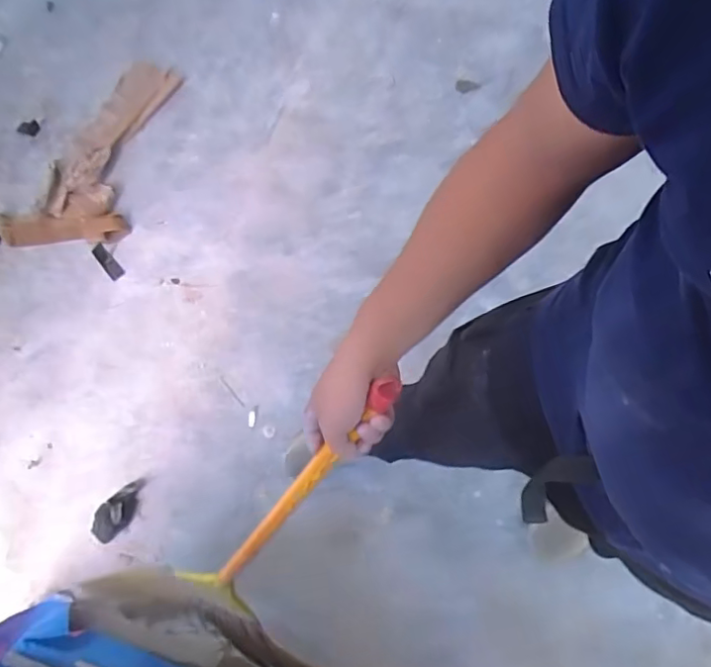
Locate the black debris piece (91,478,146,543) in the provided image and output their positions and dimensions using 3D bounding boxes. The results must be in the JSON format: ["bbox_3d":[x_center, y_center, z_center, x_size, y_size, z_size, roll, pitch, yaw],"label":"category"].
[{"bbox_3d":[-0.546,0.404,1.309,0.080,0.038,0.156,27,62,9],"label":"black debris piece"}]

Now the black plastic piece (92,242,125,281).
[{"bbox_3d":[-0.656,-0.190,1.504,0.036,0.008,0.103,-38,94,-8],"label":"black plastic piece"}]

